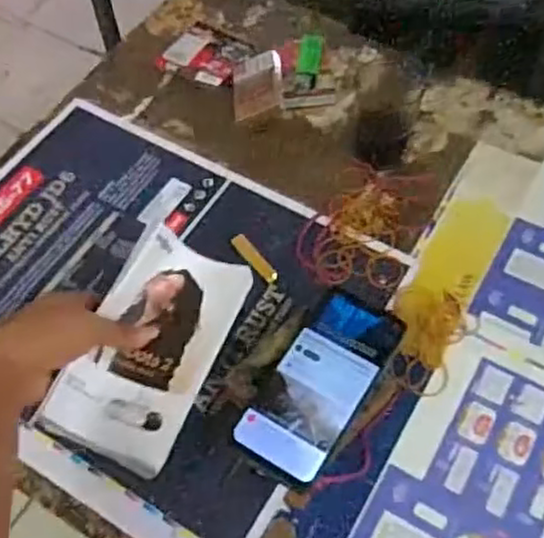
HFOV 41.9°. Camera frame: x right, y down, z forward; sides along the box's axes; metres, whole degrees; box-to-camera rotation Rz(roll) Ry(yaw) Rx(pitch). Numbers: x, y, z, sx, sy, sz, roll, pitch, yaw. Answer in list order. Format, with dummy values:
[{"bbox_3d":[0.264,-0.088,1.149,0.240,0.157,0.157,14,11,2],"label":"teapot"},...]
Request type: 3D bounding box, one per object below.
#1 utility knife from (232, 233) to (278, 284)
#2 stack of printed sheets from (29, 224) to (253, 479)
[{"bbox_3d":[-0.016,-0.010,0.665,0.015,0.011,0.061,-29,61,-15],"label":"utility knife"},{"bbox_3d":[-0.094,0.060,0.562,0.098,0.025,0.183,28,65,-7],"label":"stack of printed sheets"}]

